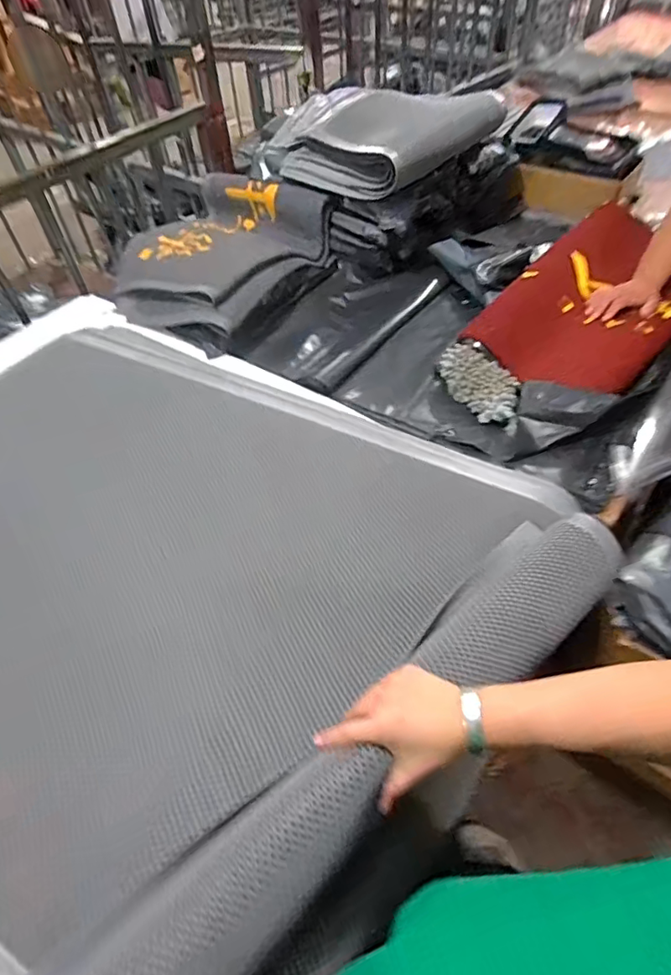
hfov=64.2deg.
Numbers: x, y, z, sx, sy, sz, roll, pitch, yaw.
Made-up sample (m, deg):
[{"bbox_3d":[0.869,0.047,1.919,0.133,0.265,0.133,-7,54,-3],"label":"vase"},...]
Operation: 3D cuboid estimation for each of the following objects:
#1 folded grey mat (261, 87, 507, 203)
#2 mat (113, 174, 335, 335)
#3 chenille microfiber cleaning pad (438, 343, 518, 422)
[{"bbox_3d":[0.095,-0.872,1.329,0.474,0.119,0.441,37,59,28],"label":"folded grey mat"},{"bbox_3d":[-0.276,-0.564,1.281,0.421,0.150,0.459,26,55,22],"label":"mat"},{"bbox_3d":[0.265,-0.195,0.984,0.096,0.021,0.187,-39,60,5],"label":"chenille microfiber cleaning pad"}]

